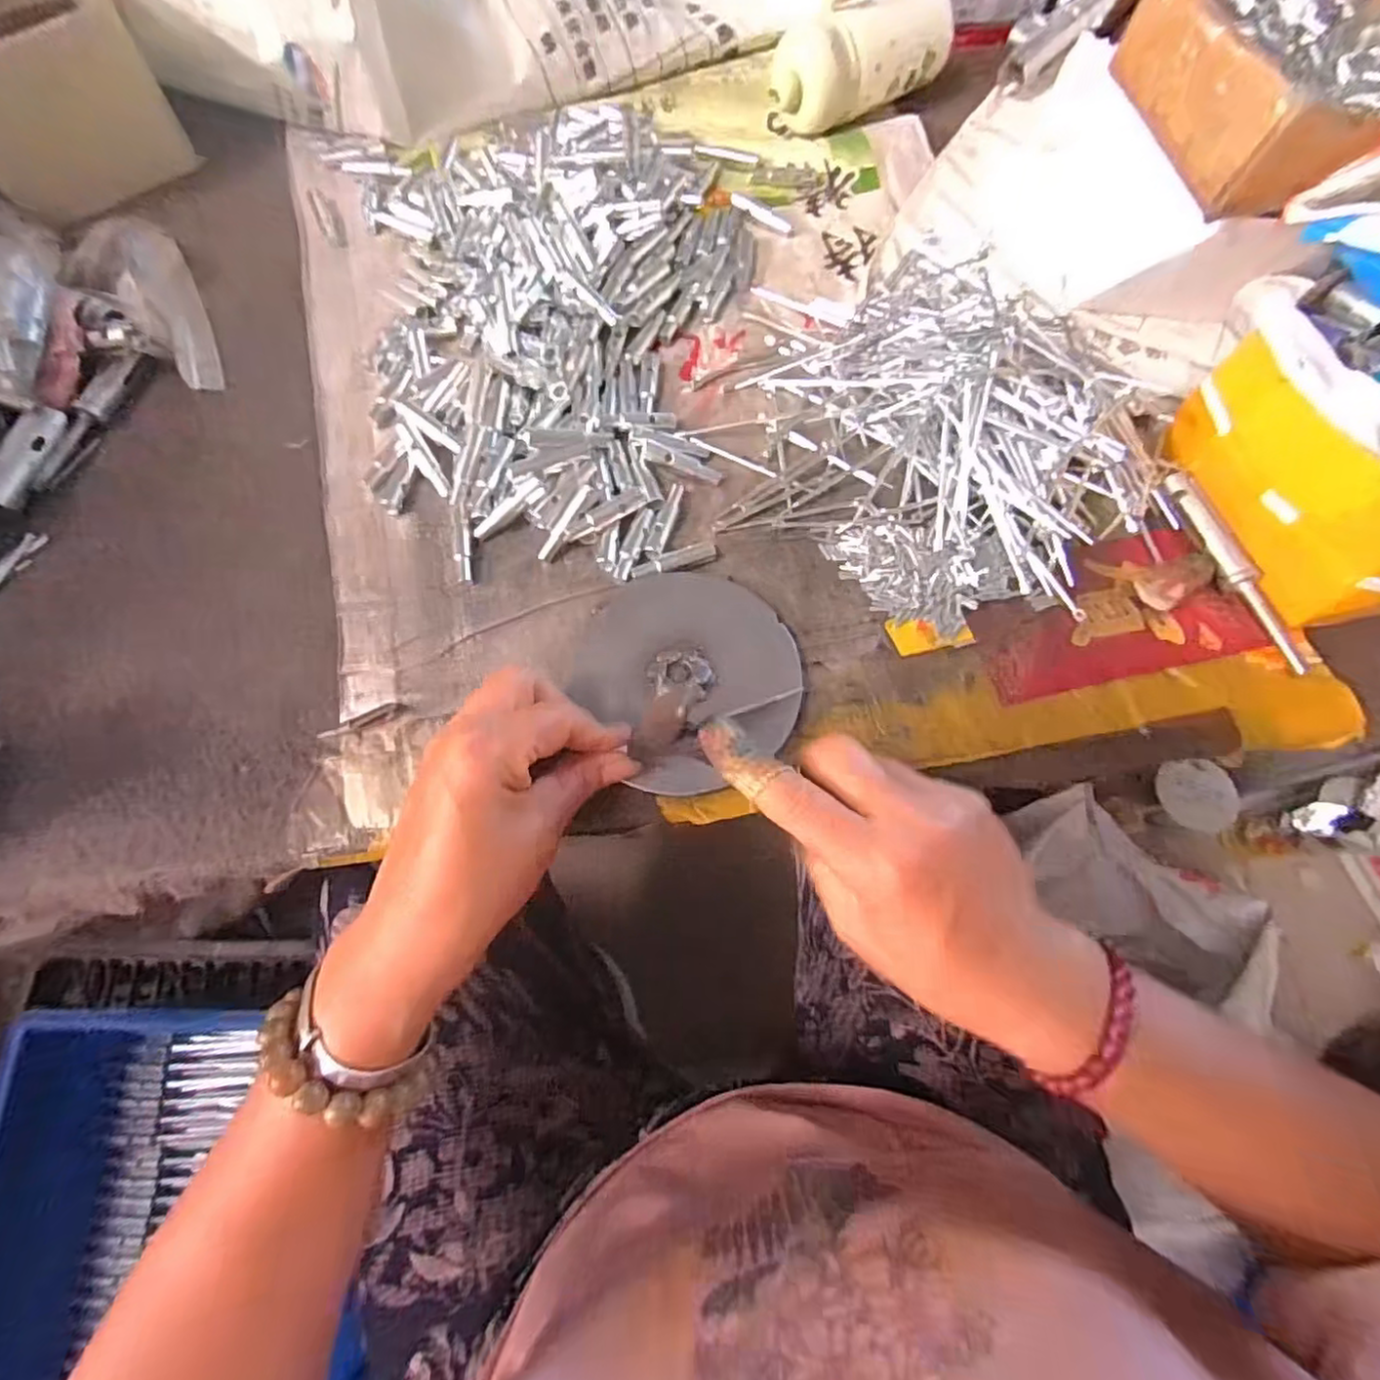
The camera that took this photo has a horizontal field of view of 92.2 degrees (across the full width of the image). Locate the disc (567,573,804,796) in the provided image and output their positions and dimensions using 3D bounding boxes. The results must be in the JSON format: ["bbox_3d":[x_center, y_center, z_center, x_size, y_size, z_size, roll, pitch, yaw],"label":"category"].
[{"bbox_3d":[0.000,-0.011,0.360,0.111,0.013,0.121,0,70,1],"label":"disc"}]

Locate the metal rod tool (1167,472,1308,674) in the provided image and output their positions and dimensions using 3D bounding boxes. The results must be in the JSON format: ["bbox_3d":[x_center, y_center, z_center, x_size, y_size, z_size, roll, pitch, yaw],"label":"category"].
[{"bbox_3d":[0.314,-0.072,0.381,0.017,0.009,0.135,-16,70,-5],"label":"metal rod tool"}]

